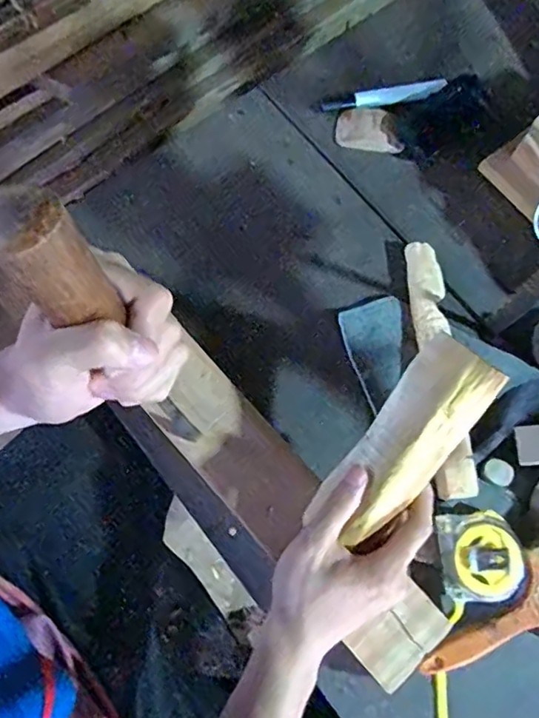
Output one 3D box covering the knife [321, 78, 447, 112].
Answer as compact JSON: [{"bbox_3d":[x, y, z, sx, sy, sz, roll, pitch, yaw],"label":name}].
[{"bbox_3d":[0.120,-0.276,0.596,0.129,0.014,0.018,-12,75,-6],"label":"knife"}]

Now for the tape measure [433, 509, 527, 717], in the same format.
[{"bbox_3d":[0.169,0.226,0.467,0.068,0.055,0.192,4,74,-1],"label":"tape measure"}]

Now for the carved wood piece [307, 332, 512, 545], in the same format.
[{"bbox_3d":[0.096,0.058,0.393,0.057,0.026,0.149,35,98,10],"label":"carved wood piece"}]

